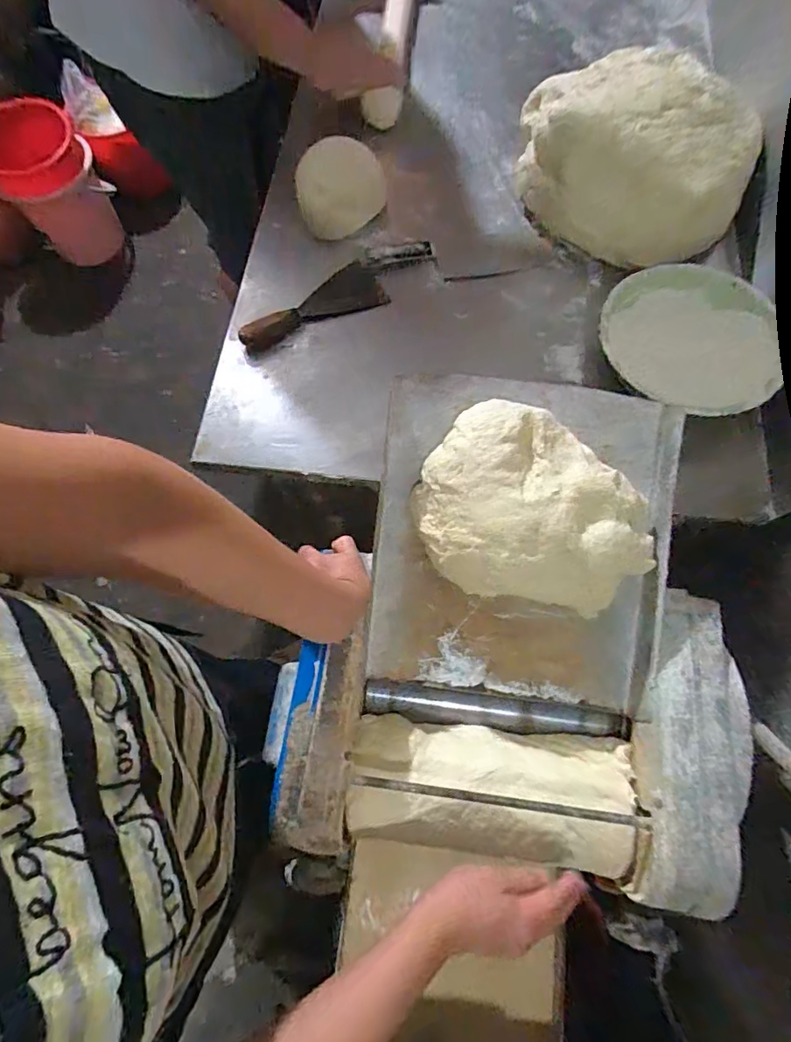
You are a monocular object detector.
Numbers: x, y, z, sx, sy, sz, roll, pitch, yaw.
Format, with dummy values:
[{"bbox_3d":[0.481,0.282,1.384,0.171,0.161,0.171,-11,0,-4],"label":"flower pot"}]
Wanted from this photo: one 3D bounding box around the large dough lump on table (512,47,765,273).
[{"bbox_3d":[0.323,-0.518,0.715,0.333,0.123,0.264,34,74,15],"label":"large dough lump on table"}]

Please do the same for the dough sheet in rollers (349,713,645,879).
[{"bbox_3d":[0.098,0.284,0.531,0.281,0.058,0.126,5,69,5],"label":"dough sheet in rollers"}]

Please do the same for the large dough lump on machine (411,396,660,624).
[{"bbox_3d":[0.132,0.001,0.526,0.177,0.093,0.225,-43,73,-13],"label":"large dough lump on machine"}]

